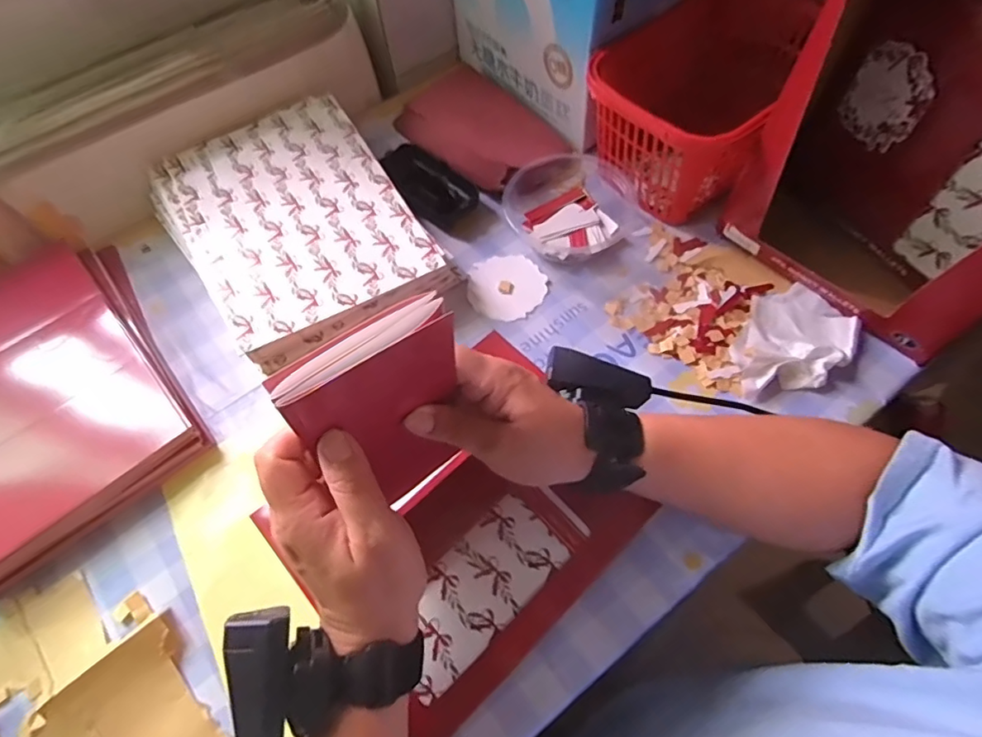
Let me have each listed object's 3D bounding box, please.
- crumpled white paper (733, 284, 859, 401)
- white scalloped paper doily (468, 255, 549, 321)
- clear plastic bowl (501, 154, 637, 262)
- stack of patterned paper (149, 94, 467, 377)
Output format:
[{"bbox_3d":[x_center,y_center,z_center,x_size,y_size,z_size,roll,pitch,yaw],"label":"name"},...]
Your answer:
[{"bbox_3d":[0.240,-0.021,0.435,0.078,0.017,0.114,27,66,15],"label":"crumpled white paper"},{"bbox_3d":[0.015,-0.073,0.488,0.068,0.004,0.068,0,63,8],"label":"white scalloped paper doily"},{"bbox_3d":[0.075,-0.153,0.508,0.112,0.037,0.116,-1,62,1],"label":"clear plastic bowl"},{"bbox_3d":[-0.177,-0.132,0.499,0.187,0.045,0.258,-33,66,-15],"label":"stack of patterned paper"}]

